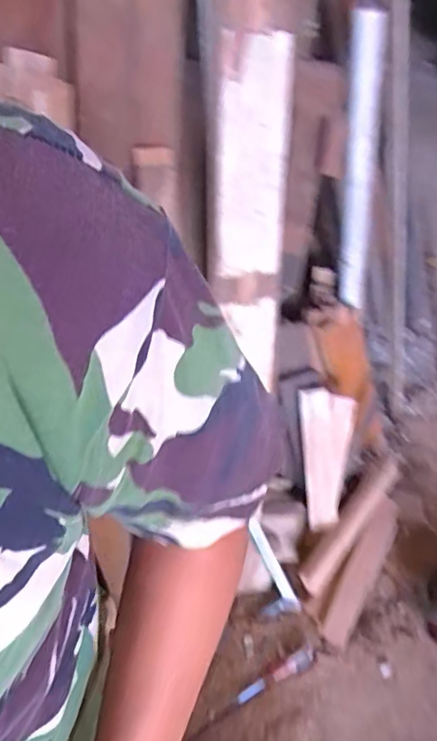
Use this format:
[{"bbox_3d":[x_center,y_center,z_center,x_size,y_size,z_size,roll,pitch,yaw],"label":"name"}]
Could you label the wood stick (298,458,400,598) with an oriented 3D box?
[{"bbox_3d":[0.370,0.404,1.496,0.074,0.058,0.478,31,47,25],"label":"wood stick"}]

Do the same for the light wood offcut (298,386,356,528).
[{"bbox_3d":[0.292,0.223,1.424,0.173,0.379,0.025,-11,14,-22],"label":"light wood offcut"}]

